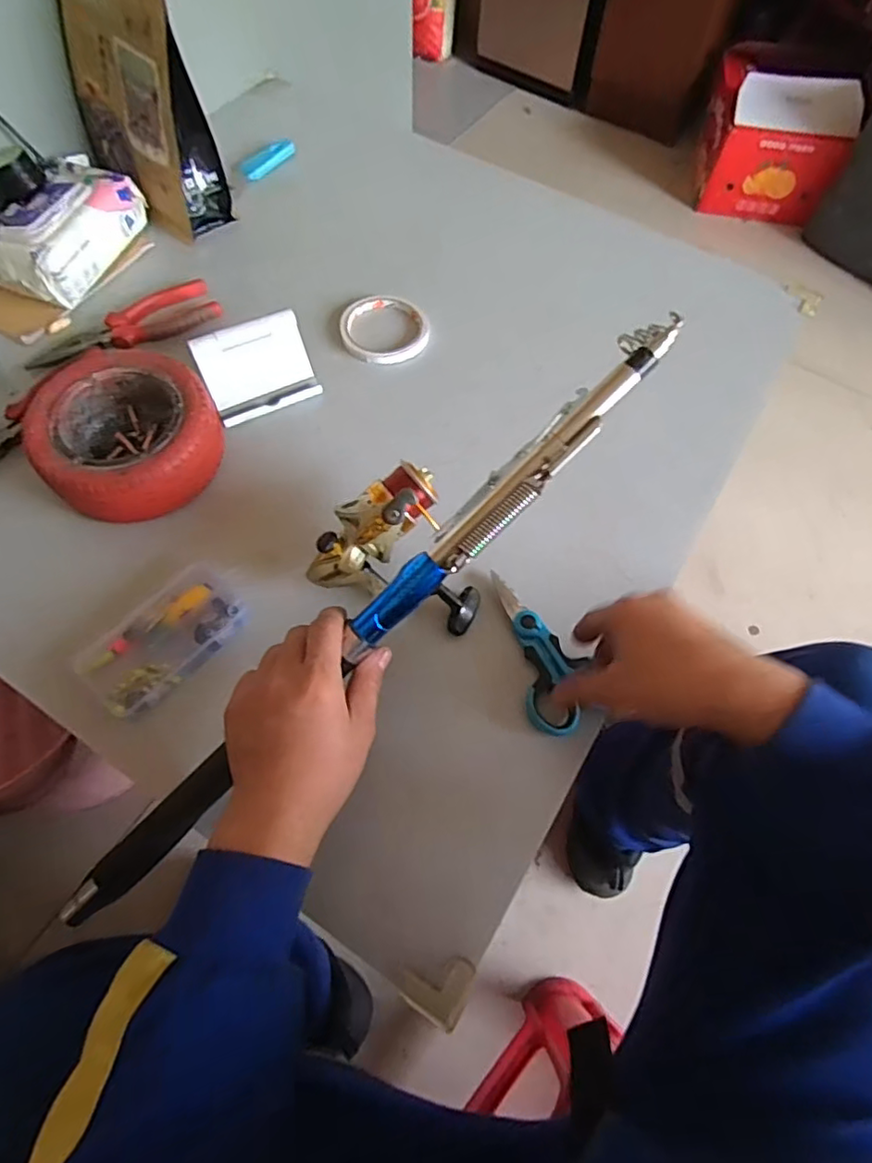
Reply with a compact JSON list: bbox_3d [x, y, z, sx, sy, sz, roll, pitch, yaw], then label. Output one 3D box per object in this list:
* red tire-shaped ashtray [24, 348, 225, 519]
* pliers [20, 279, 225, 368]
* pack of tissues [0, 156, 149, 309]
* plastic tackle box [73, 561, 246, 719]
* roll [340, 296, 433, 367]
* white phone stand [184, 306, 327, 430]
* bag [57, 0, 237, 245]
[{"bbox_3d":[-0.268,-0.128,0.515,0.154,0.056,0.146,1,64,-1],"label":"red tire-shaped ashtray"},{"bbox_3d":[-0.313,-0.256,0.598,0.185,0.012,0.049,-31,68,-16],"label":"pliers"},{"bbox_3d":[-0.381,-0.362,0.612,0.091,0.062,0.169,22,65,9],"label":"pack of tissues"},{"bbox_3d":[-0.212,0.044,0.472,0.069,0.030,0.127,36,68,15],"label":"plastic tackle box"},{"bbox_3d":[-0.054,-0.266,0.630,0.092,0.018,0.089,1,64,-1],"label":"roll"},{"bbox_3d":[-0.166,-0.198,0.558,0.099,0.067,0.053,-24,67,-13],"label":"white phone stand"},{"bbox_3d":[-0.299,-0.479,0.591,0.156,0.212,0.077,42,70,17],"label":"bag"}]

